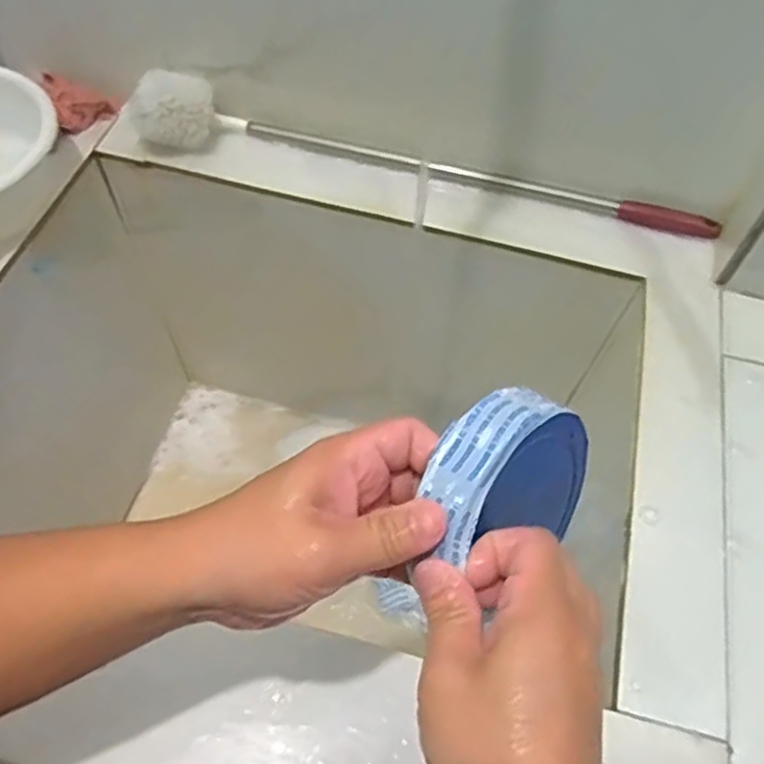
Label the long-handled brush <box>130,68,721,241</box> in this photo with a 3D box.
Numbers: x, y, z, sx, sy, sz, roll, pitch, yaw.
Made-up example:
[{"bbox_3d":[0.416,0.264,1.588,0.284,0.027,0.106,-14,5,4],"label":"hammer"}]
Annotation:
[{"bbox_3d":[0.034,-0.241,0.731,0.623,0.082,0.075,8,58,2],"label":"long-handled brush"}]

